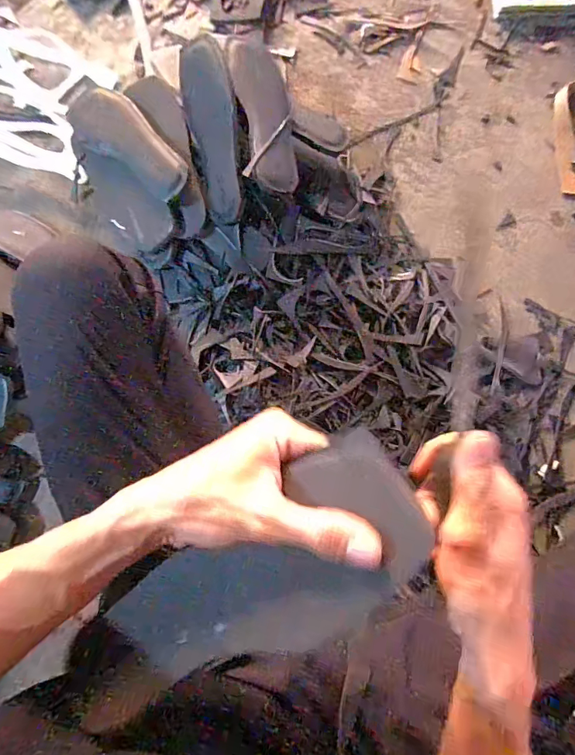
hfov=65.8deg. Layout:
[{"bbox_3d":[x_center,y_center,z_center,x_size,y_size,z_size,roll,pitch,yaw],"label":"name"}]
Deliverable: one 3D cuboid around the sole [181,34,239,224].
[{"bbox_3d":[-0.106,-0.350,0.641,0.066,0.028,0.234,-8,105,-1],"label":"sole"}]

